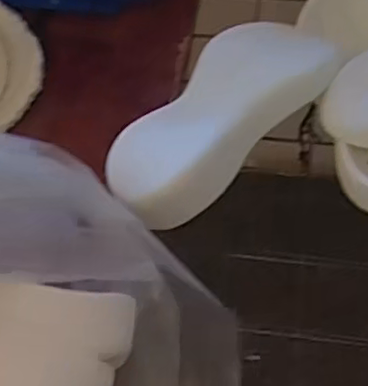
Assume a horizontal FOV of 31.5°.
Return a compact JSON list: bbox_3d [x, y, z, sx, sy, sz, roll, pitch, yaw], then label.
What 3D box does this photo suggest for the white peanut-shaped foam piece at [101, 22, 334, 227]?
[{"bbox_3d":[0.031,-0.069,0.588,0.107,0.043,0.237,38,68,22],"label":"white peanut-shaped foam piece"}]

